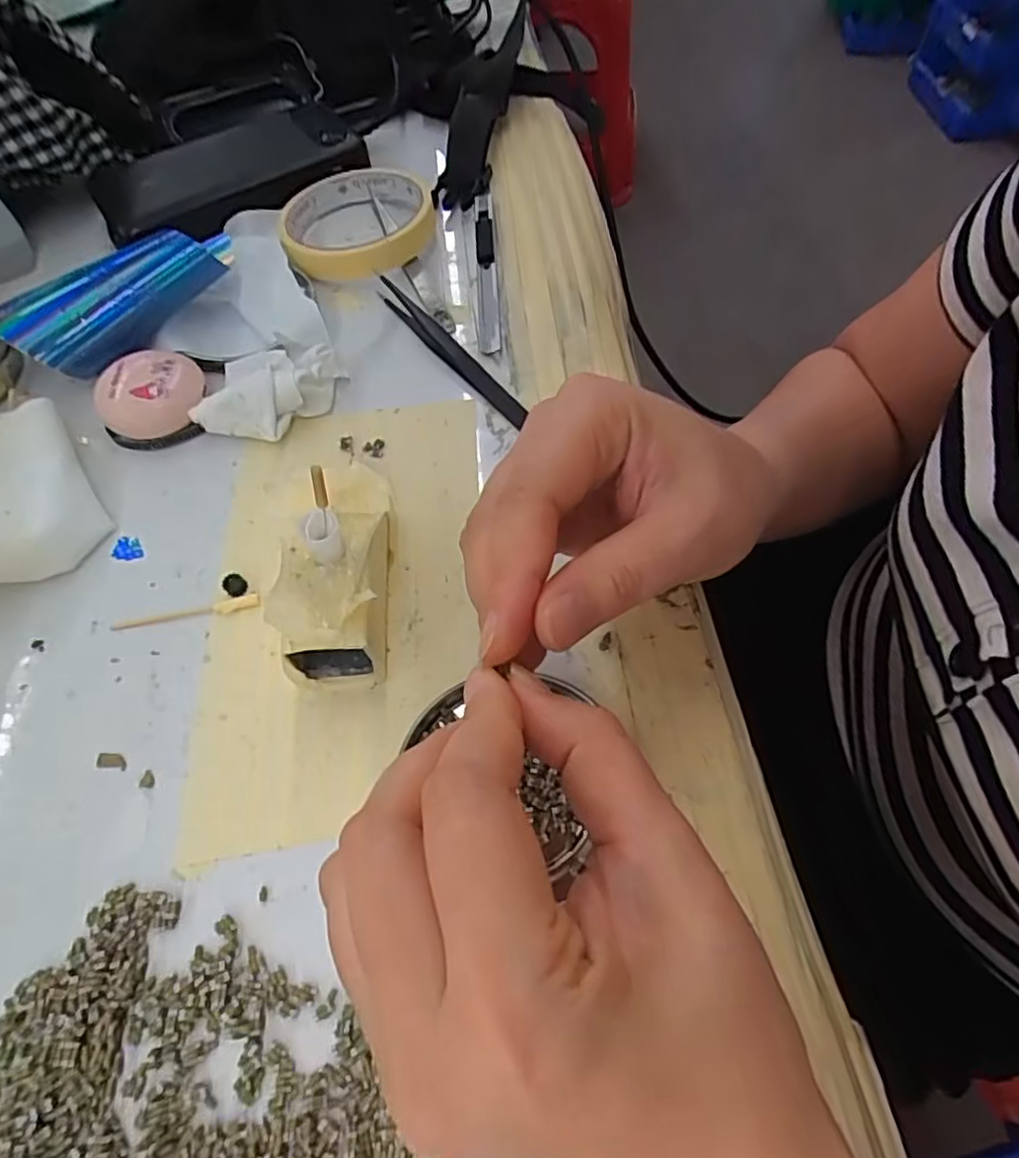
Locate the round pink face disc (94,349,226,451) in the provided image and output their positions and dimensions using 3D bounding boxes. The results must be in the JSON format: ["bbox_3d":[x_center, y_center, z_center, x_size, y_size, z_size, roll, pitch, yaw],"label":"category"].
[{"bbox_3d":[-0.168,-0.091,0.311,0.044,0.021,0.052,-2,60,-1],"label":"round pink face disc"}]

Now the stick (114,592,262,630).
[{"bbox_3d":[-0.131,0.014,0.262,0.059,0.004,0.007,-10,61,-5],"label":"stick"}]

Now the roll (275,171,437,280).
[{"bbox_3d":[-0.087,-0.207,0.373,0.085,0.020,0.085,0,60,0],"label":"roll"}]

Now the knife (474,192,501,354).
[{"bbox_3d":[-0.013,-0.172,0.358,0.012,0.010,0.120,-3,60,-1],"label":"knife"}]

